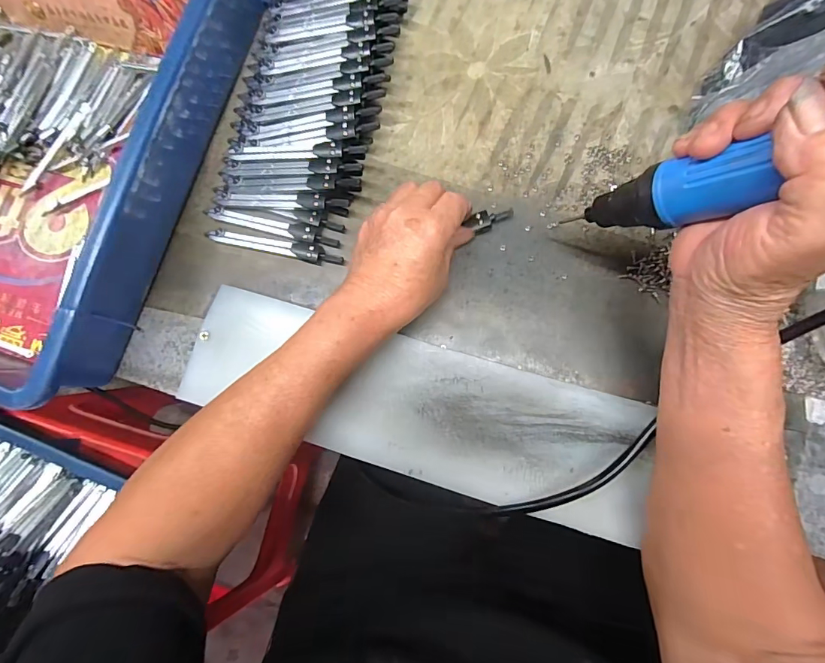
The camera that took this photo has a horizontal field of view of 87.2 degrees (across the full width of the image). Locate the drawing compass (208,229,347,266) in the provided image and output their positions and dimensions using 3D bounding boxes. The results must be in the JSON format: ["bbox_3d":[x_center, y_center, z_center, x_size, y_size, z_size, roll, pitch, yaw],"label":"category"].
[{"bbox_3d":[-0.110,-0.066,0.343,0.114,0.013,0.014,11,83,6],"label":"drawing compass"}]

